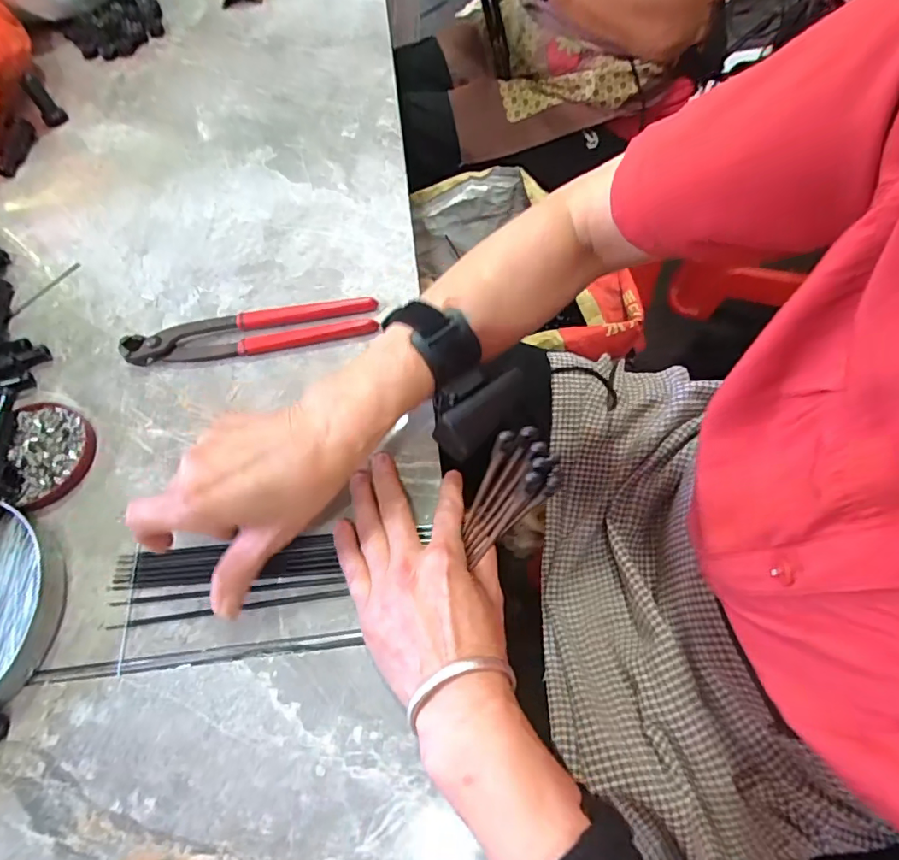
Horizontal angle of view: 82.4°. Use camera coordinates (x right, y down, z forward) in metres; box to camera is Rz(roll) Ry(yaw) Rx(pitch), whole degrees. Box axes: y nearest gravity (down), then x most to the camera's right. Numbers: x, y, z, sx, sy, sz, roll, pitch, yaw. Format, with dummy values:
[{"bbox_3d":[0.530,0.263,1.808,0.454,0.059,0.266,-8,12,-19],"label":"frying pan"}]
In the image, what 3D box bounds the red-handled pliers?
[{"bbox_3d":[-0.159,-0.079,0.418,0.197,0.016,0.034,-10,65,-3],"label":"red-handled pliers"}]

